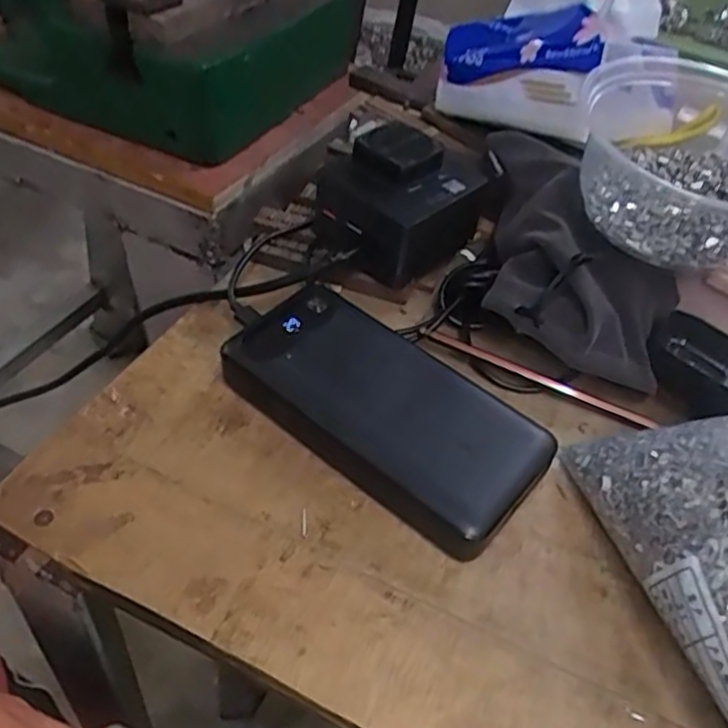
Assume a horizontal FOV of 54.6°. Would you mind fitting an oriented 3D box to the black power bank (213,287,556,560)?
[{"bbox_3d":[0.009,0.020,0.338,0.155,0.032,0.072,34,50,24],"label":"black power bank"}]

